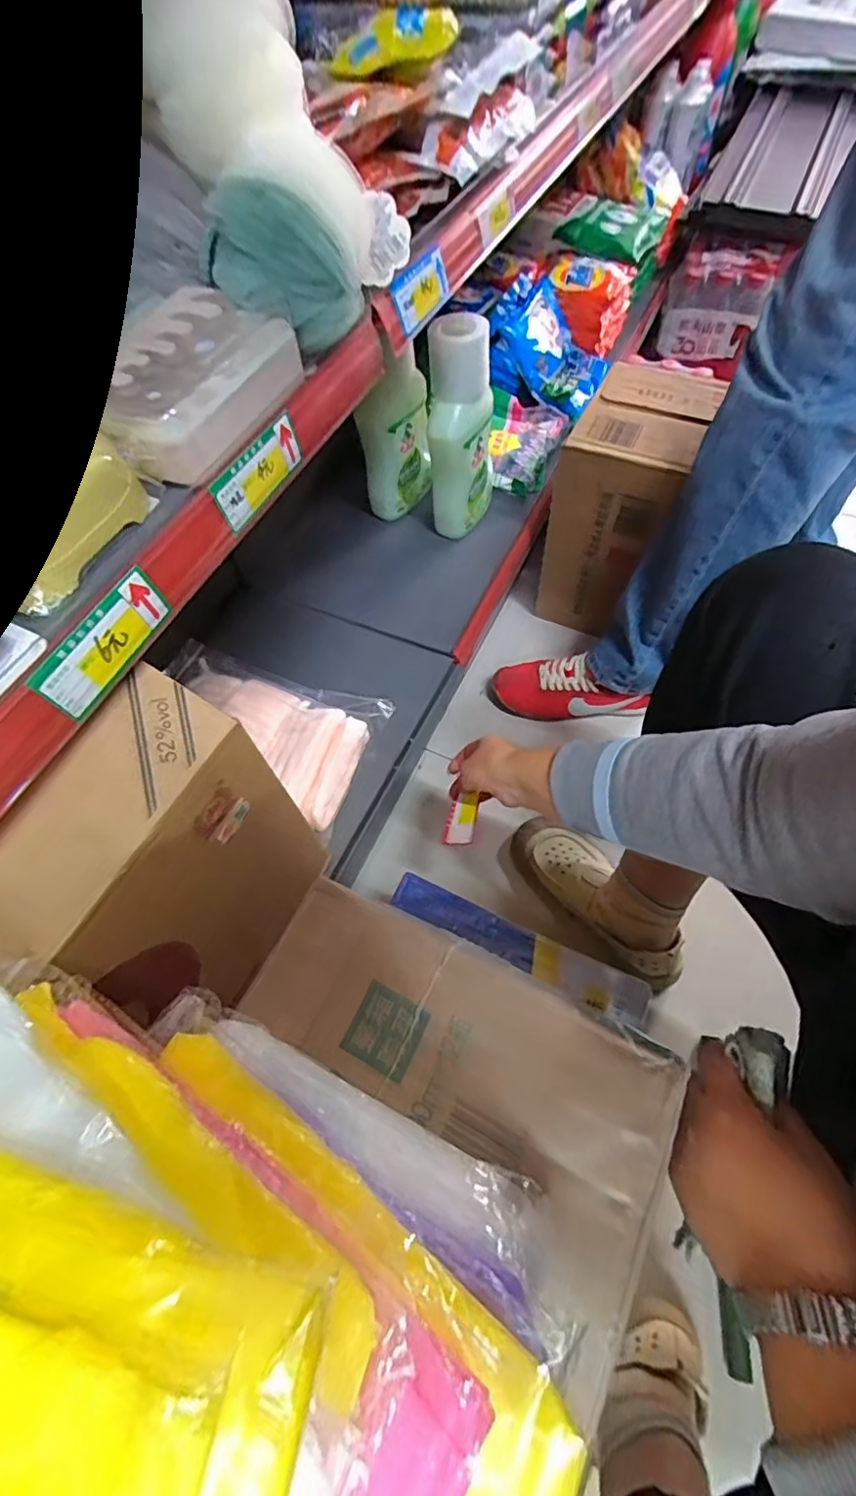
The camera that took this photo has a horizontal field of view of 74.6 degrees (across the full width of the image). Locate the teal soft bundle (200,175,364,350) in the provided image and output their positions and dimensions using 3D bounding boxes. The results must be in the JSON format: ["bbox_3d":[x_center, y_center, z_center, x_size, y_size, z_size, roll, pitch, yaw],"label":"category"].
[{"bbox_3d":[-0.099,-0.326,0.372,0.096,0.078,0.064,-14,62,-4],"label":"teal soft bundle"}]

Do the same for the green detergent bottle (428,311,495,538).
[{"bbox_3d":[0.044,-0.436,0.785,0.079,0.261,0.079,20,65,14],"label":"green detergent bottle"}]

